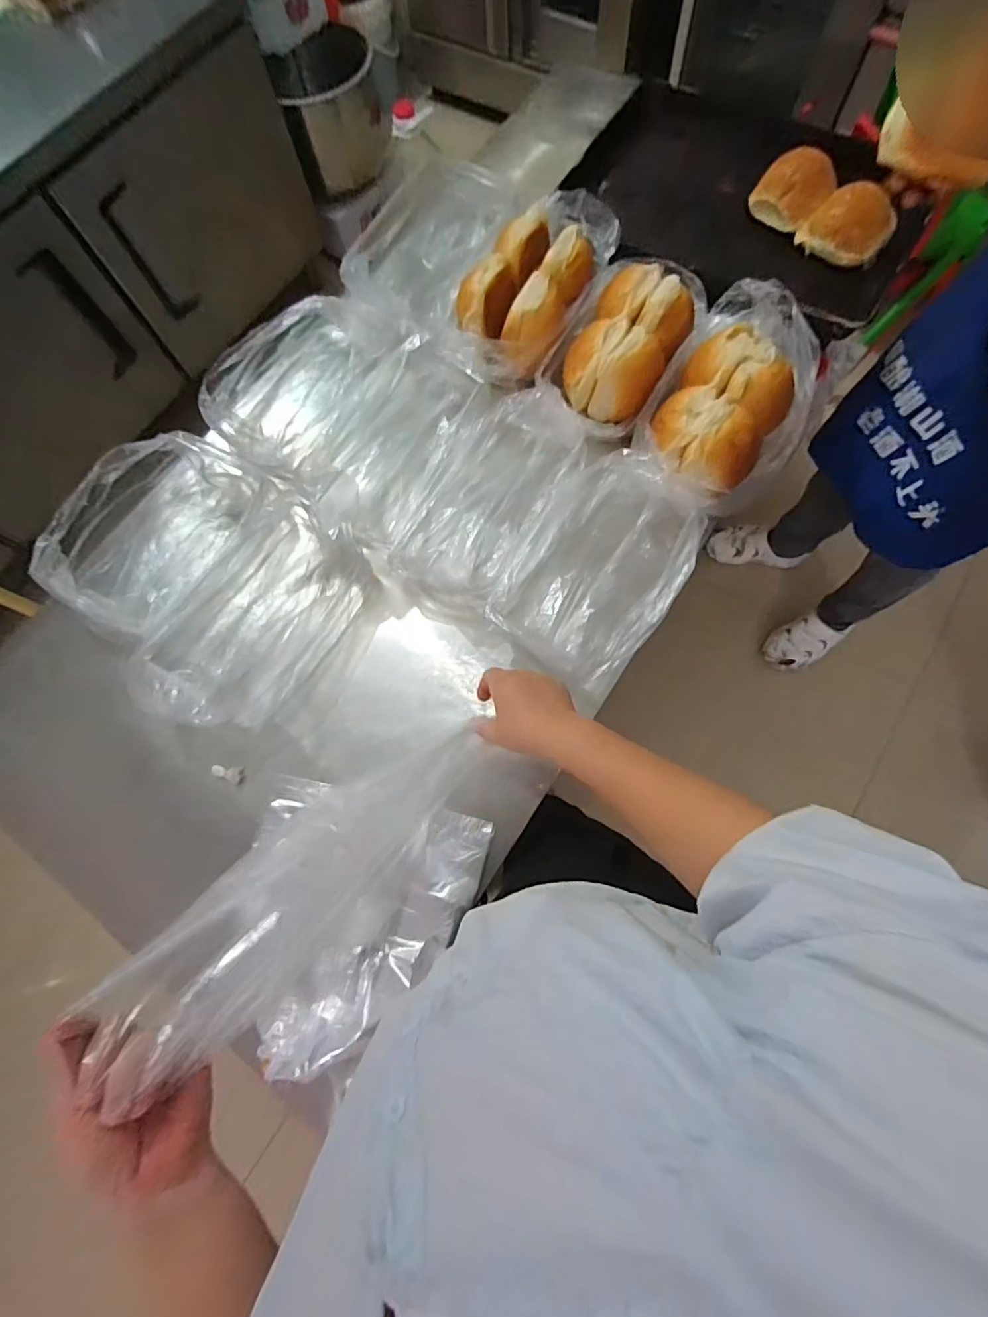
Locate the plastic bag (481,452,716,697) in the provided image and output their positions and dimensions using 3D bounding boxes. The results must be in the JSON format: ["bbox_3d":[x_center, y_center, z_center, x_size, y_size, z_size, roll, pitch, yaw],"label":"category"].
[{"bbox_3d":[0.148,-0.126,0.727,0.209,0.076,0.321,31,77,13],"label":"plastic bag"}]

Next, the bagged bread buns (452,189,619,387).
[{"bbox_3d":[0.053,-0.608,0.862,0.194,0.102,0.350,25,76,12],"label":"bagged bread buns"}]

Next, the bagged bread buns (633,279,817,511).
[{"bbox_3d":[0.339,-0.361,0.749,0.216,0.106,0.331,30,77,13],"label":"bagged bread buns"}]

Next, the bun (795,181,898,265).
[{"bbox_3d":[0.601,-0.739,0.884,0.131,0.070,0.094,35,78,14],"label":"bun"}]

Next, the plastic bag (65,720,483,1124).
[{"bbox_3d":[-0.132,0.175,0.436,0.100,0.042,0.349,40,51,13],"label":"plastic bag"}]

